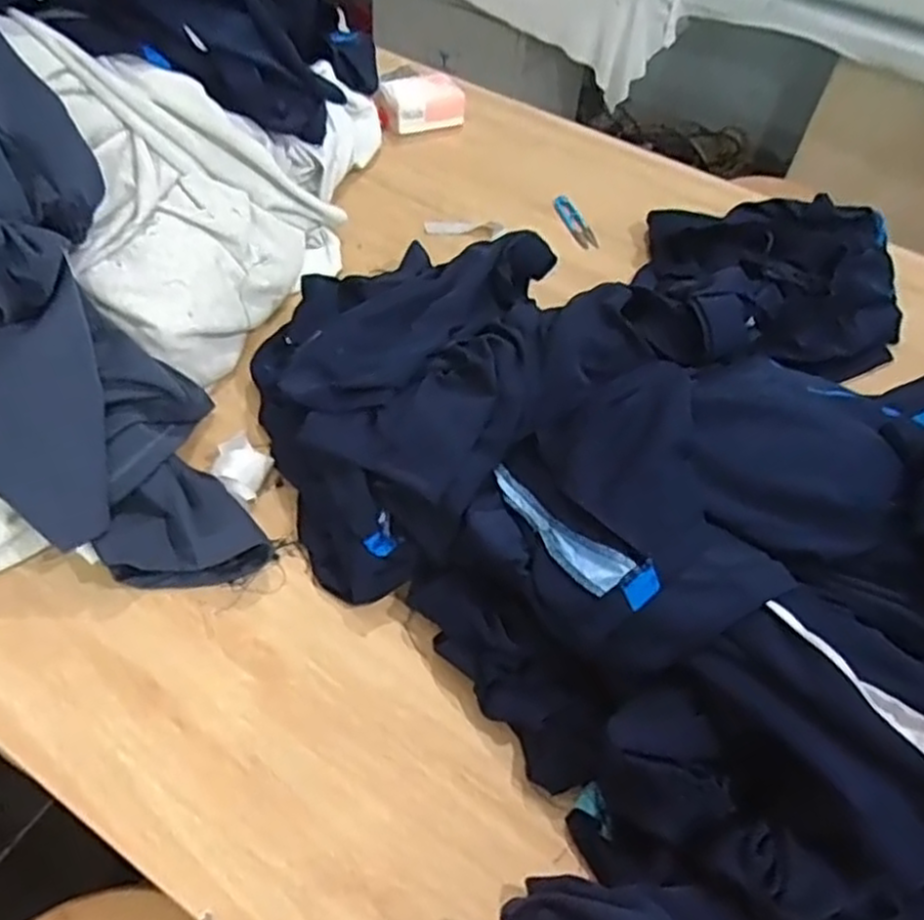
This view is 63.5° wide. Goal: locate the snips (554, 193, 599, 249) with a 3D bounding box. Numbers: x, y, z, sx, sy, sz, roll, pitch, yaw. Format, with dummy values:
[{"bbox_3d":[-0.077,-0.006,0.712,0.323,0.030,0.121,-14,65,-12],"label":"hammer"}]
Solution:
[{"bbox_3d":[0.166,-0.352,1.097,0.033,0.012,0.131,-9,52,-13],"label":"snips"}]

